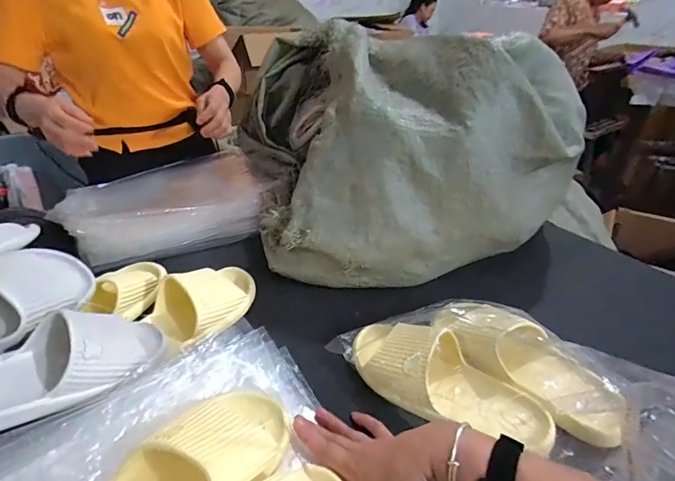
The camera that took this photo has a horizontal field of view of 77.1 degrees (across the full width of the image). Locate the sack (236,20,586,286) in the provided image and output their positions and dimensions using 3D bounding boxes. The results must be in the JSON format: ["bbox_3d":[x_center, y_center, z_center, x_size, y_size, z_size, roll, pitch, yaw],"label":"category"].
[{"bbox_3d":[0.099,-0.220,0.818,0.498,0.308,0.536,-7,34,-12],"label":"sack"}]

